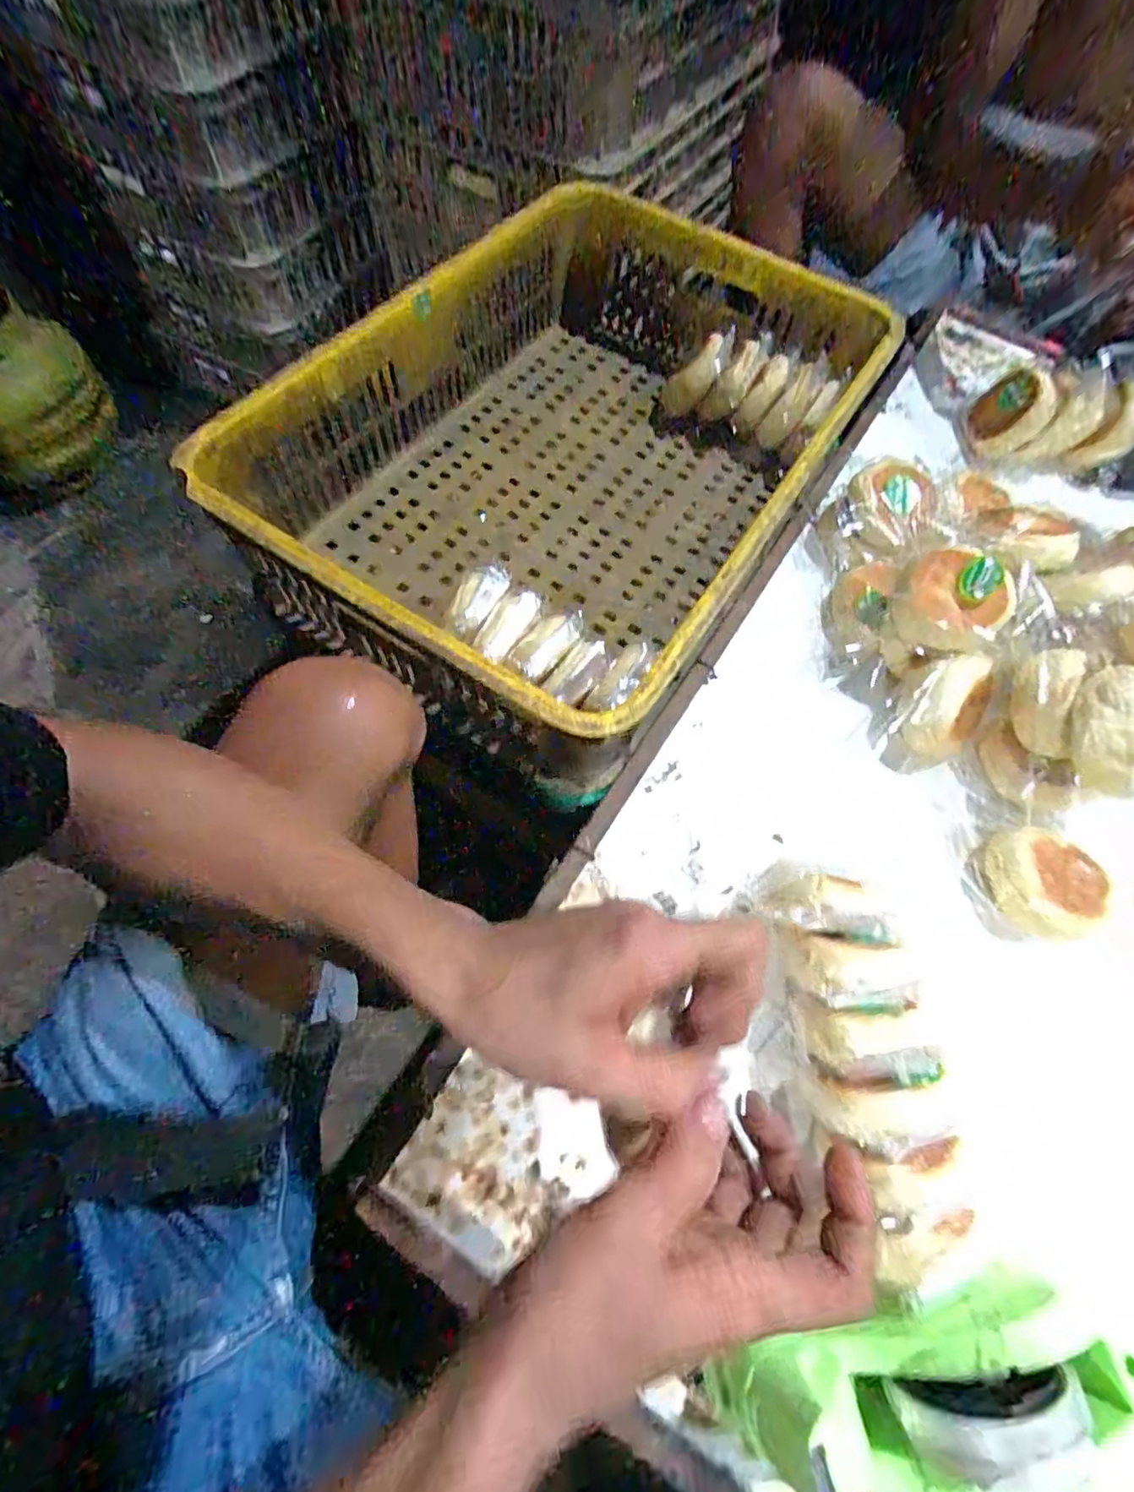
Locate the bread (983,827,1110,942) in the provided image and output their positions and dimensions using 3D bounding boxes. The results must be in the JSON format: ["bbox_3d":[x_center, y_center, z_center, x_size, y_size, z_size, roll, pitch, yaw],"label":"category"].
[{"bbox_3d":[0.376,0.110,0.465,0.079,0.039,0.082,1,65,-3],"label":"bread"}]

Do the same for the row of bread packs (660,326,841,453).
[{"bbox_3d":[0.205,-0.404,0.678,0.182,0.081,0.084,22,66,6],"label":"row of bread packs"}]

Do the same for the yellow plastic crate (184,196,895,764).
[{"bbox_3d":[0.019,-0.305,0.583,0.425,0.150,0.614,33,67,11],"label":"yellow plastic crate"}]

